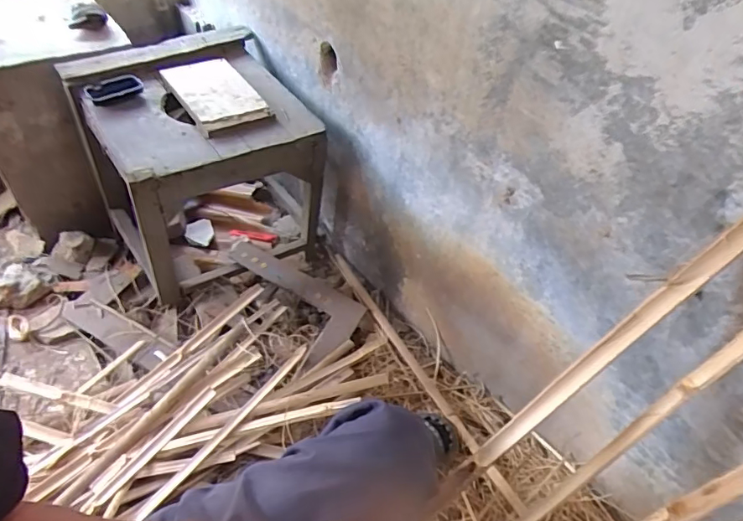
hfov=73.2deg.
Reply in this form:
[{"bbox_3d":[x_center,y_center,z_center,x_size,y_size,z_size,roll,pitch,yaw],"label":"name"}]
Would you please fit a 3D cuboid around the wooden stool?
[{"bbox_3d":[-0.394,-0.208,1.239,0.470,0.459,0.493,-22,54,-24],"label":"wooden stool"}]

